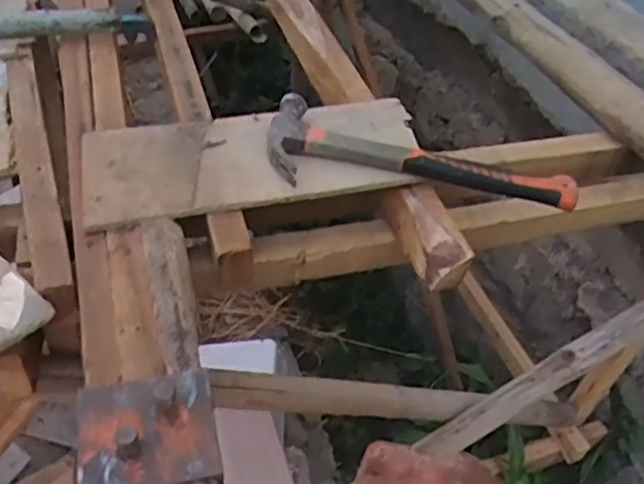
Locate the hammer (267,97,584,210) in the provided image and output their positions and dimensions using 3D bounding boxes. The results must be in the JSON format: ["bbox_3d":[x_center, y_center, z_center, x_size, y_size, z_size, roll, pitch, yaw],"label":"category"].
[{"bbox_3d":[0.105,-0.097,0.684,0.318,0.030,0.118,7,47,3],"label":"hammer"}]

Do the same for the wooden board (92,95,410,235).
[{"bbox_3d":[-0.069,-0.103,0.688,0.356,0.014,0.155,-11,49,-14],"label":"wooden board"}]

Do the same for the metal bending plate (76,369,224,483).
[{"bbox_3d":[-0.128,0.131,0.464,0.096,0.031,0.088,-9,48,-12],"label":"metal bending plate"}]

